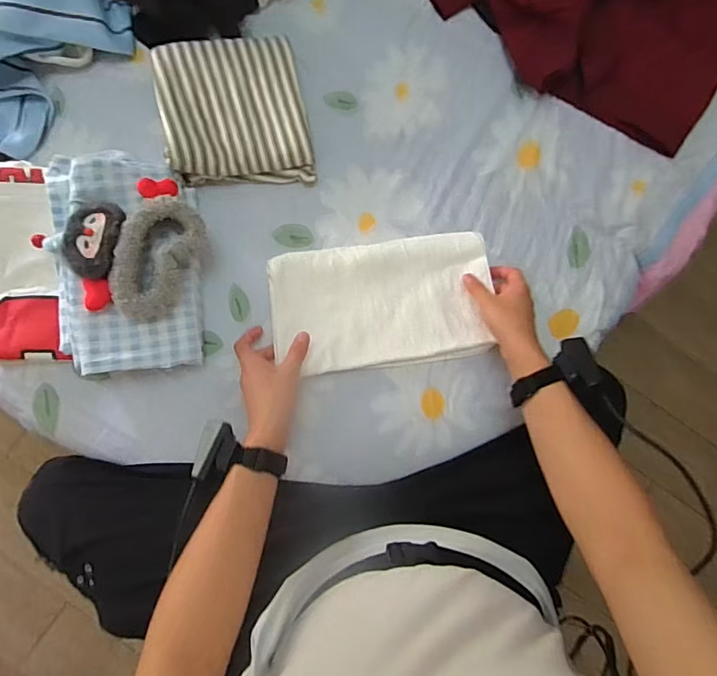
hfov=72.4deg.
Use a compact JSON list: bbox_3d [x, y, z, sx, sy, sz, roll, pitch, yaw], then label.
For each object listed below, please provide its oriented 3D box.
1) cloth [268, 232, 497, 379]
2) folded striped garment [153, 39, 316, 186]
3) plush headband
[{"bbox_3d":[0.042,-0.049,0.676,0.281,0.022,0.169,-8,83,-6],"label":"cloth"},{"bbox_3d":[-0.170,-0.319,0.684,0.192,0.068,0.212,-9,83,-6],"label":"folded striped garment"},{"bbox_3d":[-0.272,-0.104,0.595,0.176,0.053,0.155,-33,85,-7],"label":"plush headband"}]

